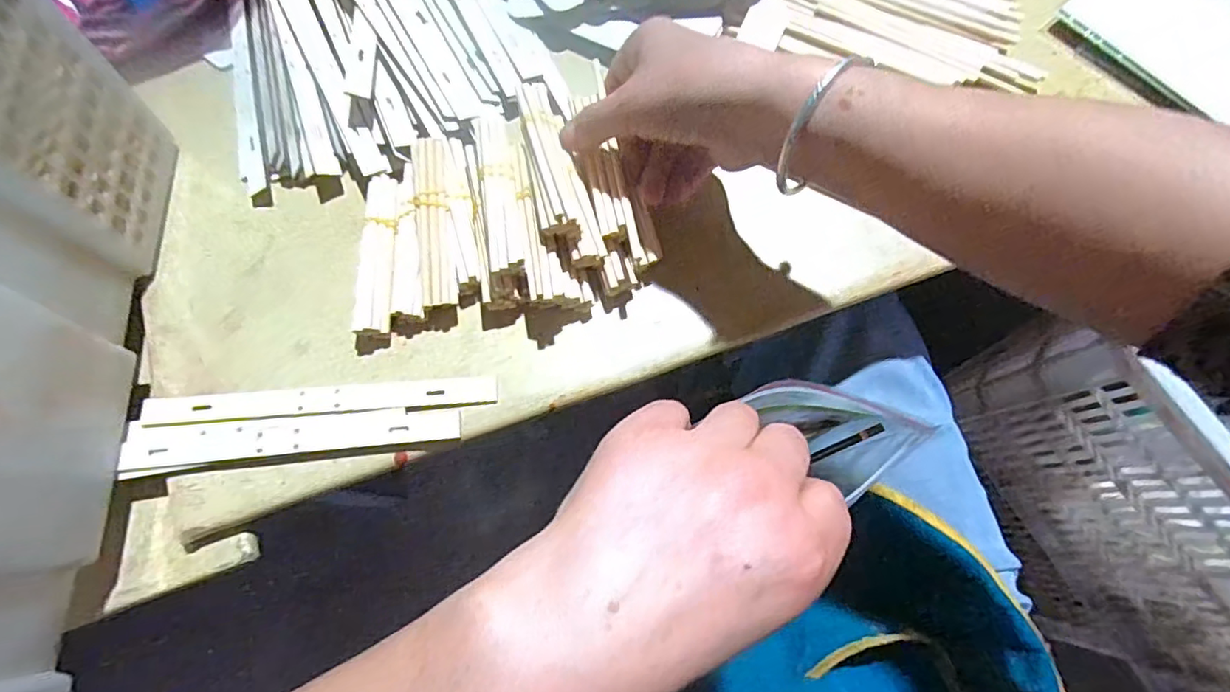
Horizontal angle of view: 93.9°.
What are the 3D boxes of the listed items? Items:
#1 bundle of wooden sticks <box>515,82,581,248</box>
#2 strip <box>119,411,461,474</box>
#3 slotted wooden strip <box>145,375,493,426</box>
[{"bbox_3d":[-0.039,-0.109,0.337,0.023,0.023,0.099,-10,74,-4],"label":"bundle of wooden sticks"},{"bbox_3d":[-0.180,0.053,0.322,0.182,0.010,0.017,-6,74,-2],"label":"strip"},{"bbox_3d":[-0.169,0.031,0.332,0.198,0.004,0.017,-4,61,-3],"label":"slotted wooden strip"}]

